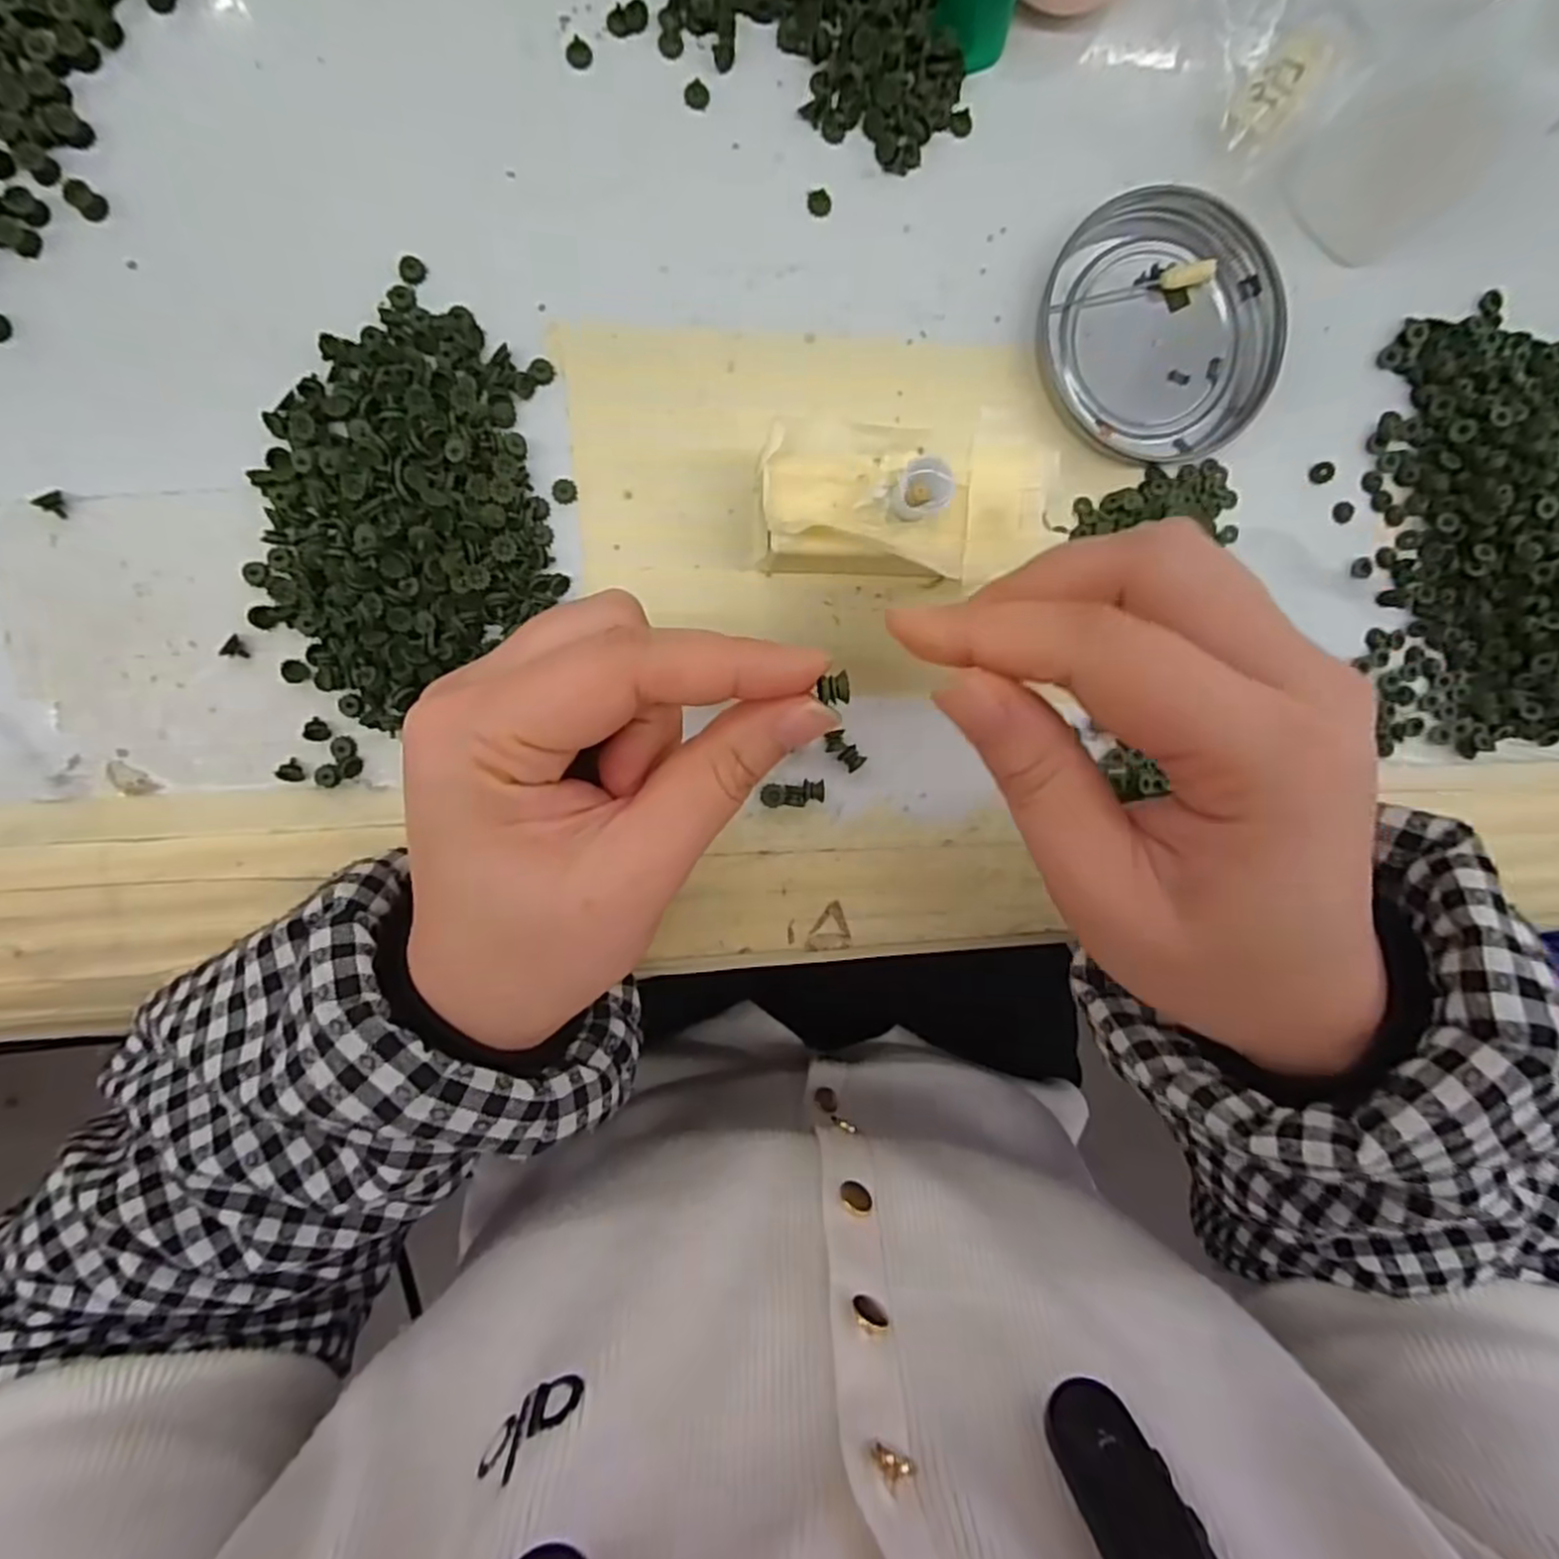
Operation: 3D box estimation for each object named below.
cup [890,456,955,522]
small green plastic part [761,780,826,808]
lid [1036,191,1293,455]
[{"bbox_3d":[0.037,-0.077,0.202,0.012,0.019,0.012,-1,97,-7],"label":"cup"},{"bbox_3d":[0.005,0.005,0.246,0.021,0.006,0.008,-8,98,-6],"label":"small green plastic part"},{"bbox_3d":[0.122,-0.143,0.242,0.072,0.008,0.080,-45,100,0],"label":"lid"}]

